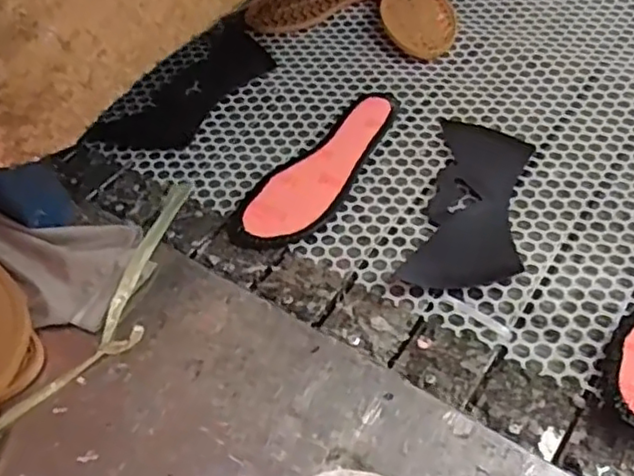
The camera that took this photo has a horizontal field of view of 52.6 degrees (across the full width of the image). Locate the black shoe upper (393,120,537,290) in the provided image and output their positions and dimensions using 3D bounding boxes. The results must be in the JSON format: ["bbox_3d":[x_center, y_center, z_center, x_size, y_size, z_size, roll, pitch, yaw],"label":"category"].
[{"bbox_3d":[0.144,-0.034,0.582,0.088,0.005,0.205,13,53,15],"label":"black shoe upper"}]

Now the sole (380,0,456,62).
[{"bbox_3d":[0.111,-0.303,0.794,0.083,0.021,0.245,-9,50,-2],"label":"sole"}]

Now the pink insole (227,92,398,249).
[{"bbox_3d":[0.008,-0.072,0.619,0.078,0.014,0.232,25,57,24],"label":"pink insole"}]

